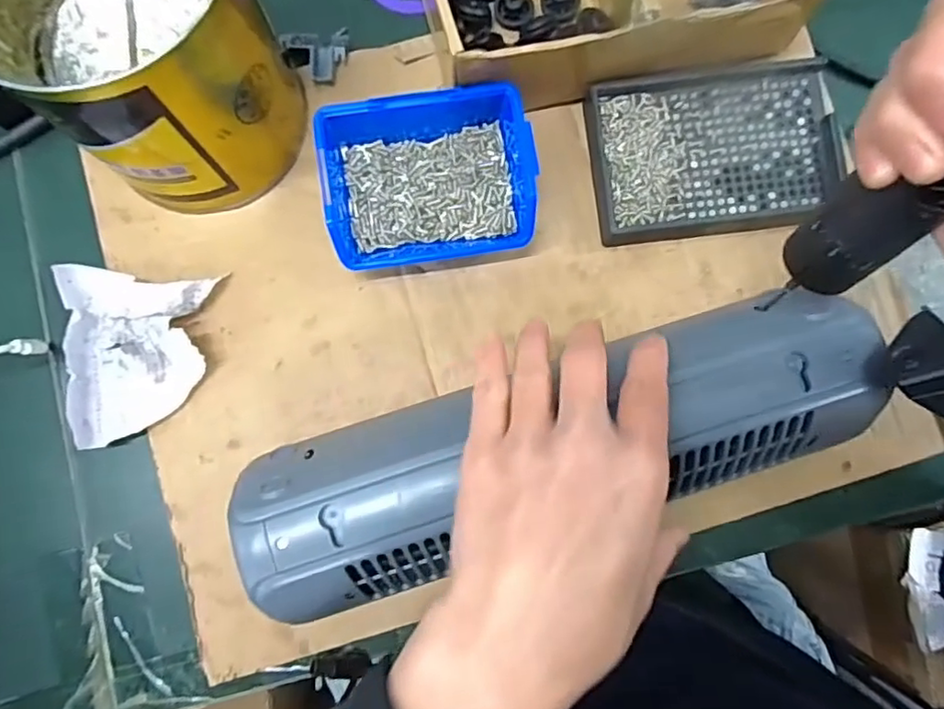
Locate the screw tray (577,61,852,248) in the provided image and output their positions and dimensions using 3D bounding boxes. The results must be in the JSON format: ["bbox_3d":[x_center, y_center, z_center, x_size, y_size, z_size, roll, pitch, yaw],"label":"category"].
[{"bbox_3d":[0.140,-0.116,0.361,0.137,0.024,0.093,-6,83,-1],"label":"screw tray"}]

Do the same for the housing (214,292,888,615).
[{"bbox_3d":[0.041,0.048,0.298,0.296,0.070,0.083,-15,84,1],"label":"housing"}]

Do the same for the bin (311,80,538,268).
[{"bbox_3d":[-0.024,-0.098,0.344,0.109,0.046,0.088,-9,83,-2],"label":"bin"}]

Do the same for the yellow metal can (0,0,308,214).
[{"bbox_3d":[-0.159,-0.153,0.312,0.125,0.119,0.120,0,83,-1],"label":"yellow metal can"}]

